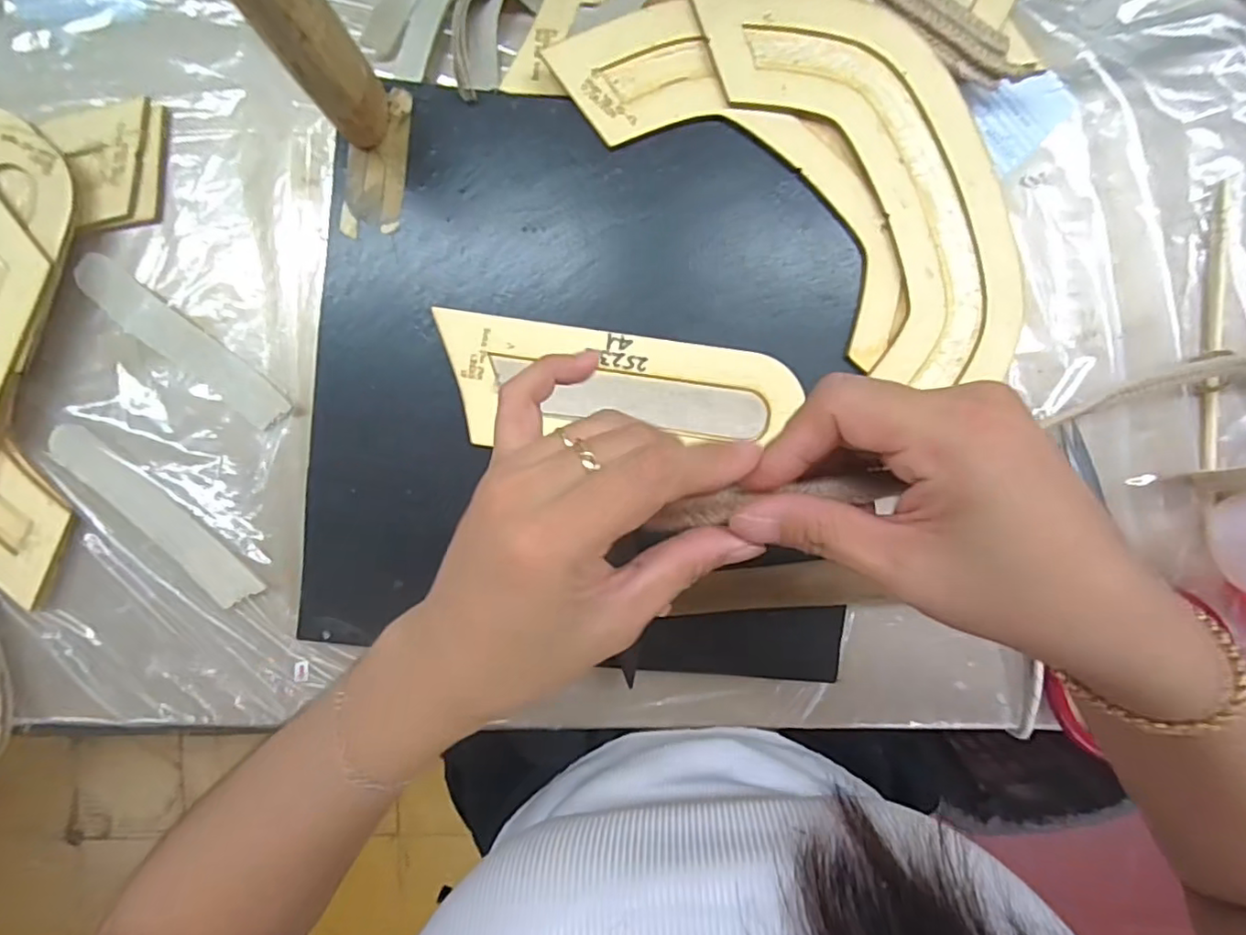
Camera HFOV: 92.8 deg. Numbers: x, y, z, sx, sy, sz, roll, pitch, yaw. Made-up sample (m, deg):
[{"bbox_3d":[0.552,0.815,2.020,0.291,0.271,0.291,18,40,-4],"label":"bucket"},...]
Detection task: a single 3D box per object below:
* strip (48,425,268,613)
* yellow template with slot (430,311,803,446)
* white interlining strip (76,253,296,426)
[{"bbox_3d":[-0.275,0.030,0.347,0.144,0.004,0.032,43,103,-2],"label":"strip"},{"bbox_3d":[-0.003,-0.041,0.321,0.191,0.008,0.065,6,93,0],"label":"yellow template with slot"},{"bbox_3d":[-0.253,-0.070,0.340,0.136,0.004,0.026,39,92,-2],"label":"white interlining strip"}]

